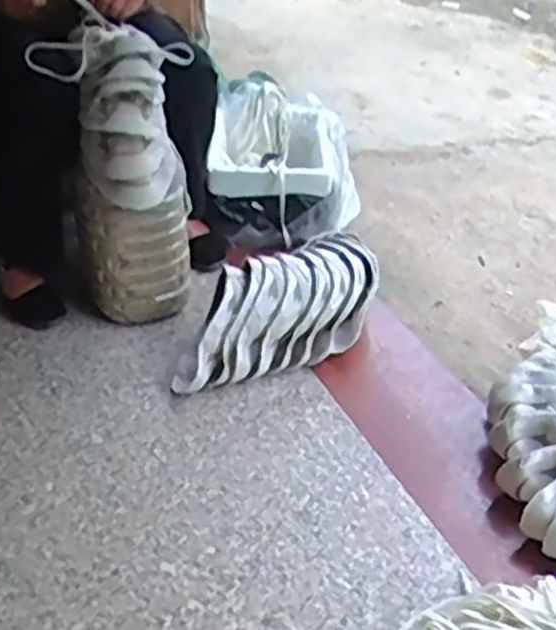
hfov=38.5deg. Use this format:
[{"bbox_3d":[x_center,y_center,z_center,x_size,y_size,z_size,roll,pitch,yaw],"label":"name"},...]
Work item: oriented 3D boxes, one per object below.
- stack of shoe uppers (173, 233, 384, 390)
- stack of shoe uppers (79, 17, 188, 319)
[{"bbox_3d":[0.014,-0.009,1.352,0.421,0.136,0.182,-26,45,-33],"label":"stack of shoe uppers"},{"bbox_3d":[-0.257,-0.226,1.387,0.188,0.454,0.232,-3,37,-8],"label":"stack of shoe uppers"}]

